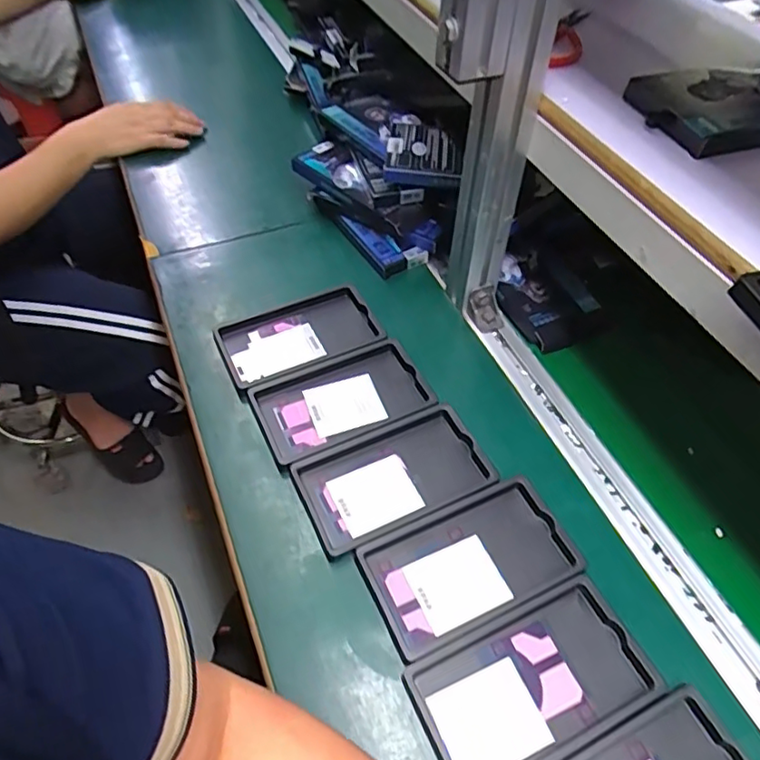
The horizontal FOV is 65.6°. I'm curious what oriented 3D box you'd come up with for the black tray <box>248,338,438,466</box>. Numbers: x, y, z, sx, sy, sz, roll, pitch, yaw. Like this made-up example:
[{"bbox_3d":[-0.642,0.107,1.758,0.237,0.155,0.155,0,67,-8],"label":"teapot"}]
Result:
[{"bbox_3d":[-0.035,0.018,0.563,0.158,0.012,0.091,-21,55,-17],"label":"black tray"}]

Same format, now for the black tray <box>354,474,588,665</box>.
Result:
[{"bbox_3d":[0.072,0.143,0.467,0.163,0.010,0.092,-20,55,-16],"label":"black tray"}]

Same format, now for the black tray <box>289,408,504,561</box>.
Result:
[{"bbox_3d":[0.012,0.082,0.513,0.158,0.013,0.093,-21,55,-17],"label":"black tray"}]

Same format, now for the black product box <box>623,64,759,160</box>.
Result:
[{"bbox_3d":[0.296,-0.221,0.468,0.185,0.017,0.104,-15,53,-14],"label":"black product box"}]

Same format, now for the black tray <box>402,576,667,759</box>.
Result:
[{"bbox_3d":[0.107,0.215,0.416,0.160,0.023,0.091,-21,55,-17],"label":"black tray"}]

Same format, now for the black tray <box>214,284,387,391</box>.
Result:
[{"bbox_3d":[-0.082,-0.048,0.612,0.159,0.015,0.098,-21,55,-17],"label":"black tray"}]

